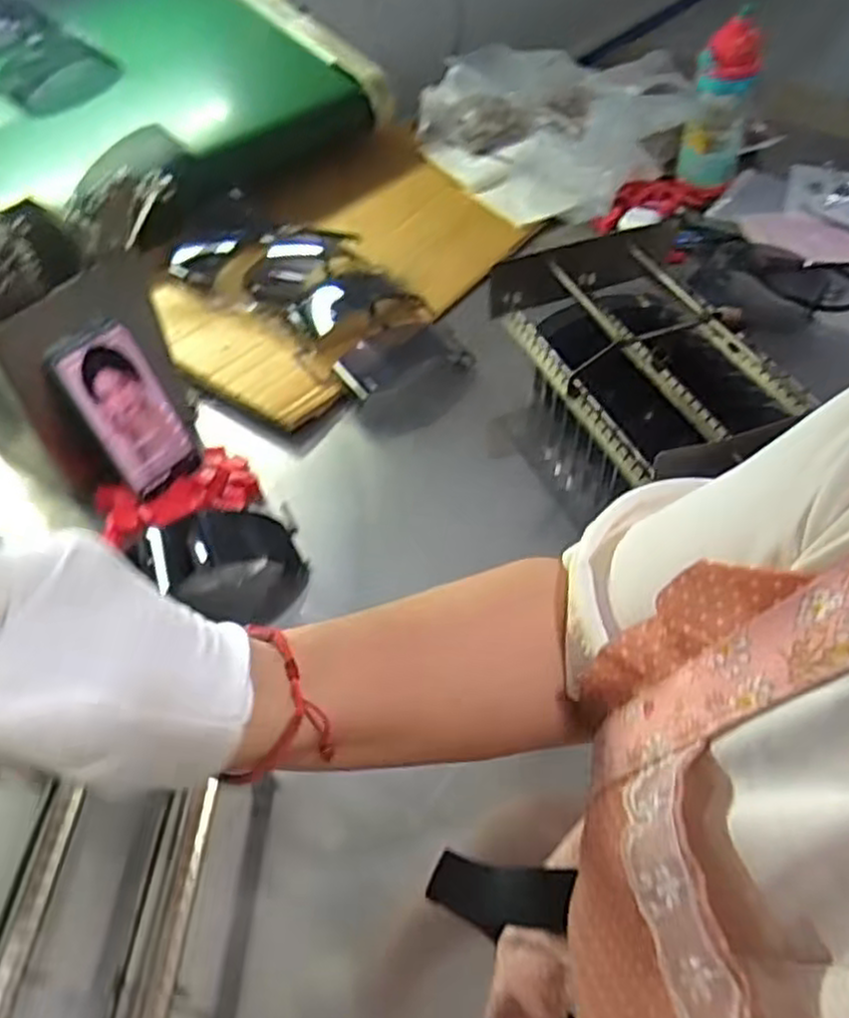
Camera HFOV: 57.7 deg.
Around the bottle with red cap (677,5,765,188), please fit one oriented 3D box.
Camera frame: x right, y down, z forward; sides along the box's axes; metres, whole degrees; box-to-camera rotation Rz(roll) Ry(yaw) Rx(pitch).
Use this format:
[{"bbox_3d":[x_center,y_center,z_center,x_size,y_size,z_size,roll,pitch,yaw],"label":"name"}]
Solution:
[{"bbox_3d":[0.404,-0.541,1.058,0.081,0.214,0.087,15,51,14],"label":"bottle with red cap"}]

